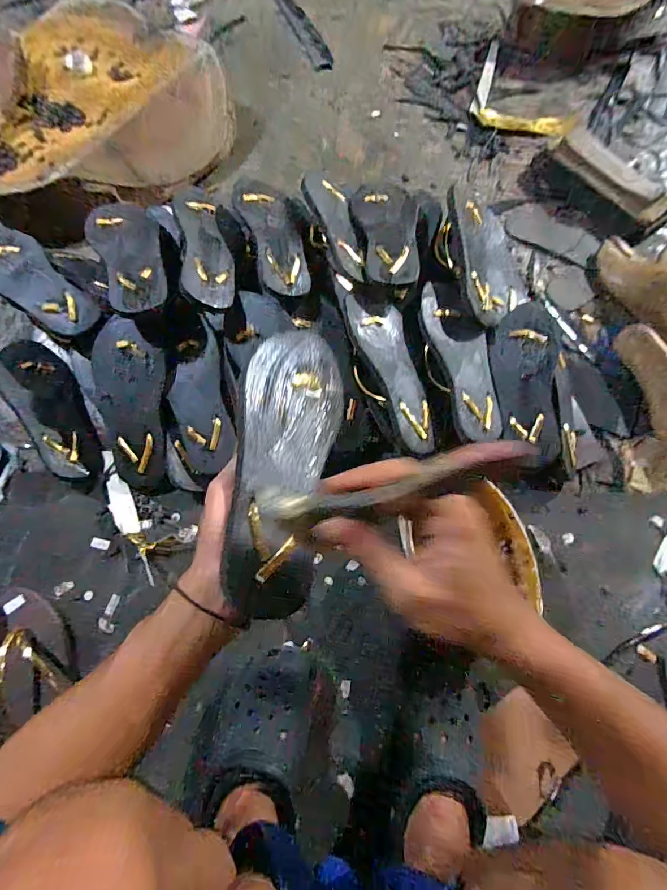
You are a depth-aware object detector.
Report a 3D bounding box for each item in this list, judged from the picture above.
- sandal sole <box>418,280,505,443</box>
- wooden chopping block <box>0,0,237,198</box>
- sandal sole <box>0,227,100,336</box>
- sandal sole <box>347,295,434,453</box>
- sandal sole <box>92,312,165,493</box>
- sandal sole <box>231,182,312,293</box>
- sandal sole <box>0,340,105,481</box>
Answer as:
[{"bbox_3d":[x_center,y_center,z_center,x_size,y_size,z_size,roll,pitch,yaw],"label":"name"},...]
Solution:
[{"bbox_3d":[0.183,-0.117,0.596,0.085,0.037,0.229,-17,76,-4],"label":"sandal sole"},{"bbox_3d":[-0.402,-0.607,0.775,0.426,0.102,0.487,16,76,4],"label":"wooden chopping block"},{"bbox_3d":[-0.434,-0.236,0.620,0.242,0.025,0.088,38,77,9],"label":"sandal sole"},{"bbox_3d":[0.081,-0.096,0.584,0.082,0.019,0.221,-12,83,-25],"label":"sandal sole"},{"bbox_3d":[-0.273,-0.053,0.584,0.090,0.019,0.224,-5,98,-1],"label":"sandal sole"},{"bbox_3d":[-0.088,-0.295,0.601,0.069,0.023,0.199,-14,75,-5],"label":"sandal sole"},{"bbox_3d":[-0.412,-0.060,0.622,0.093,0.028,0.248,-37,78,-10],"label":"sandal sole"}]

